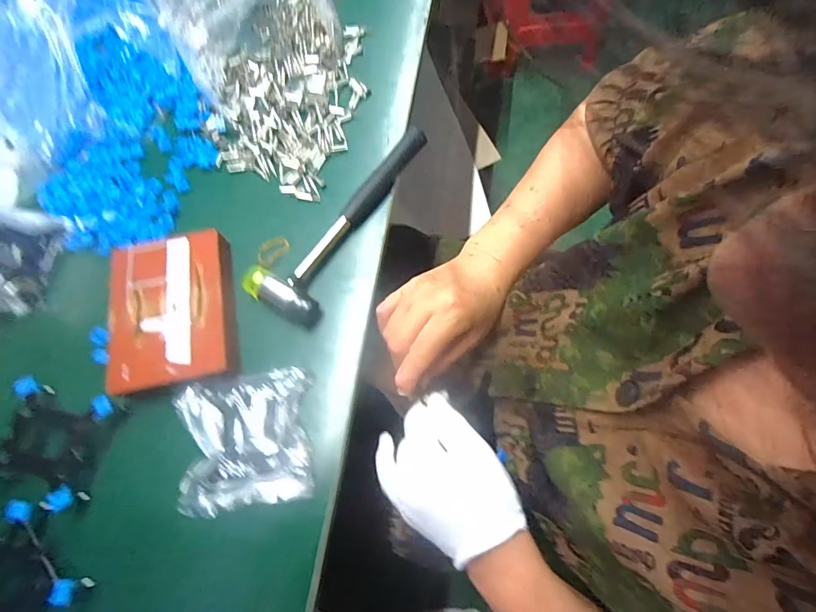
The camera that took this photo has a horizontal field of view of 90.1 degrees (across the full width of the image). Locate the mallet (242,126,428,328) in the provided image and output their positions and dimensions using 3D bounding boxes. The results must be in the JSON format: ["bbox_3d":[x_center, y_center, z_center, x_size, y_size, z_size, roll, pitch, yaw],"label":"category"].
[{"bbox_3d":[-0.066,-0.096,0.409,0.076,0.028,0.236,28,74,9],"label":"mallet"}]

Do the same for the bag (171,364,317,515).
[{"bbox_3d":[-0.140,0.114,0.350,0.111,0.017,0.107,-11,72,-3],"label":"bag"}]

